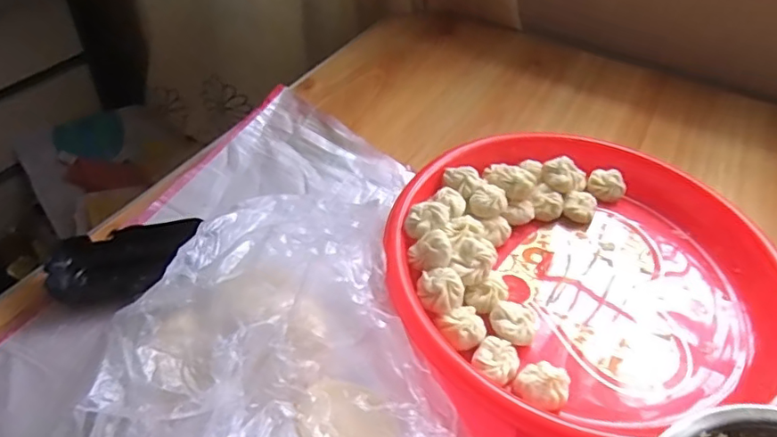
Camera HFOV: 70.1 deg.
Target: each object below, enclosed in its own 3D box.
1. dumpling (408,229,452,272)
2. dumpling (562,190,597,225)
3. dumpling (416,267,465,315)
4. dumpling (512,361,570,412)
[{"bbox_3d":[0.031,0.023,0.407,0.028,0.018,0.030,2,44,-2],"label":"dumpling"},{"bbox_3d":[0.170,-0.009,0.493,0.027,0.018,0.029,3,44,-3],"label":"dumpling"},{"bbox_3d":[0.037,0.051,0.392,0.031,0.017,0.031,3,44,-3],"label":"dumpling"},{"bbox_3d":[0.098,0.109,0.359,0.033,0.022,0.030,3,44,-3],"label":"dumpling"}]

